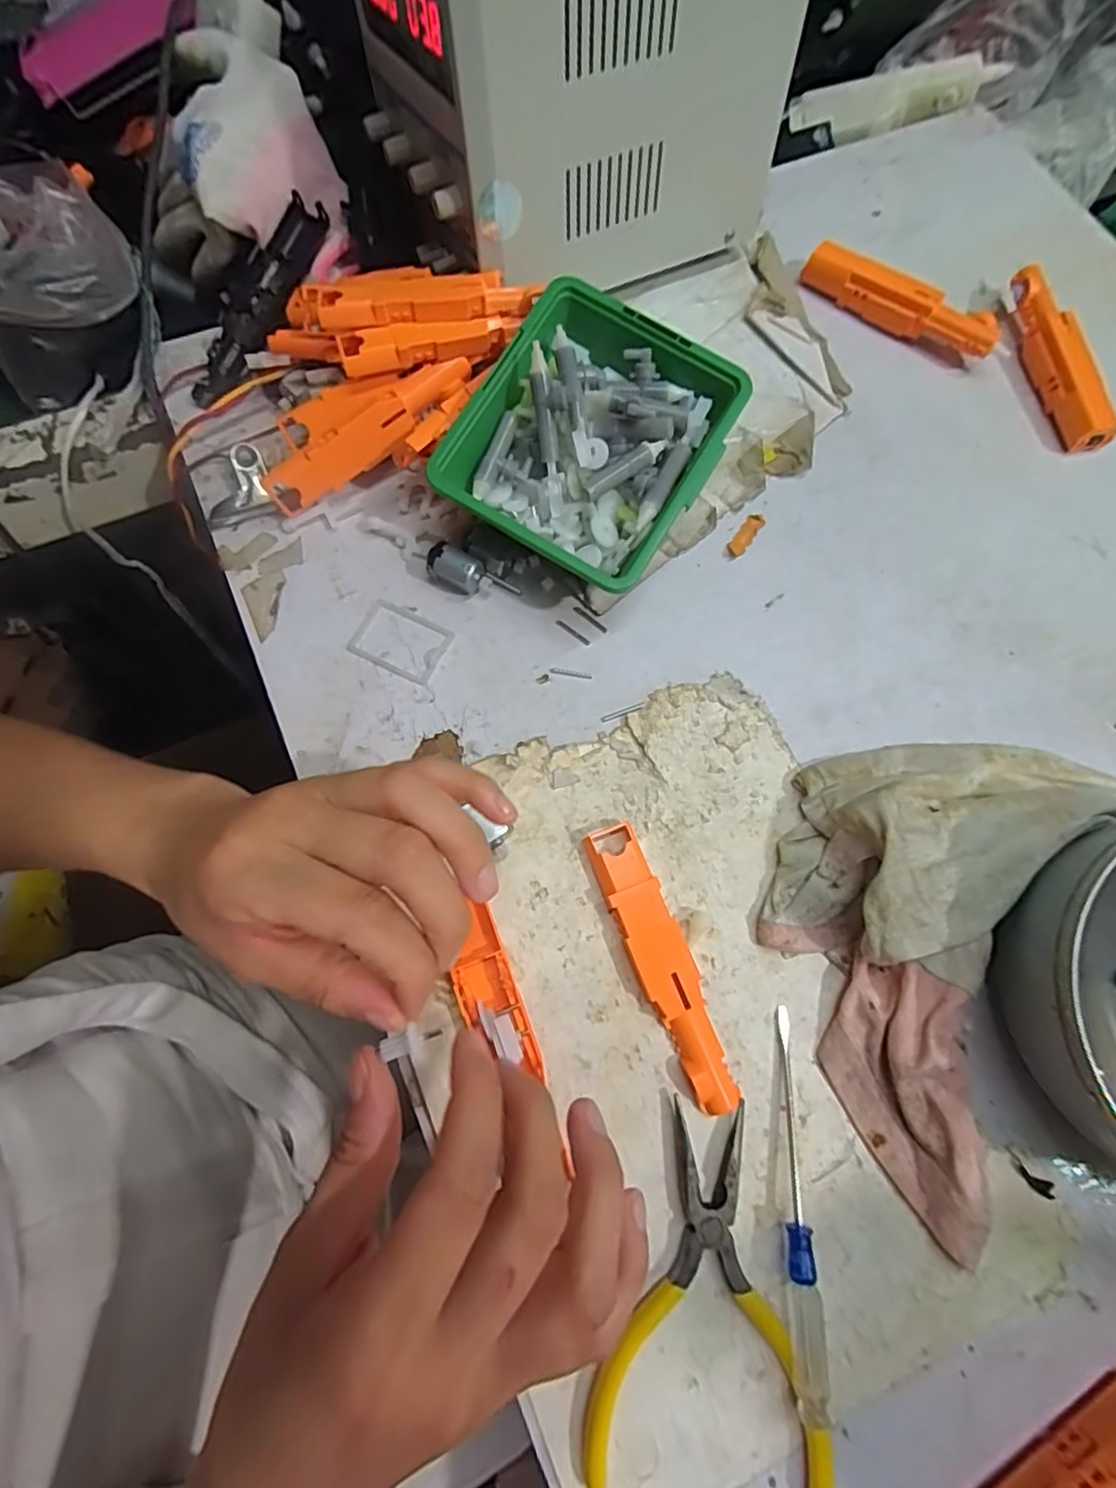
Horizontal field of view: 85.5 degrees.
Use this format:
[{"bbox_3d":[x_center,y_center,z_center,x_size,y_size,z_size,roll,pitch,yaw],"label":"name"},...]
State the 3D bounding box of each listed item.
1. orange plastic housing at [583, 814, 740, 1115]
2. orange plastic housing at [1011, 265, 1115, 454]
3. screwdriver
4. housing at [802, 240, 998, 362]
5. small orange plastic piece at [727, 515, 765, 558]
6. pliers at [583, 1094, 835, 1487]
[{"bbox_3d":[0.044,0.092,0.255,0.023,0.012,0.118,-22,75,-7],"label":"orange plastic housing"},{"bbox_3d":[0.288,-0.222,0.350,0.021,0.023,0.115,-9,73,-4],"label":"orange plastic housing"},{"bbox_3d":[0.090,0.171,0.228,0.013,0.019,0.126,1,73,-1],"label":"screwdriver"},{"bbox_3d":[0.203,-0.265,0.363,0.118,0.022,0.017,32,75,9],"label":"housing"},{"bbox_3d":[0.101,-0.113,0.324,0.009,0.004,0.030,35,76,9],"label":"small orange plastic piece"},{"bbox_3d":[0.058,0.201,0.222,0.084,0.008,0.117,7,73,1],"label":"pliers"}]

